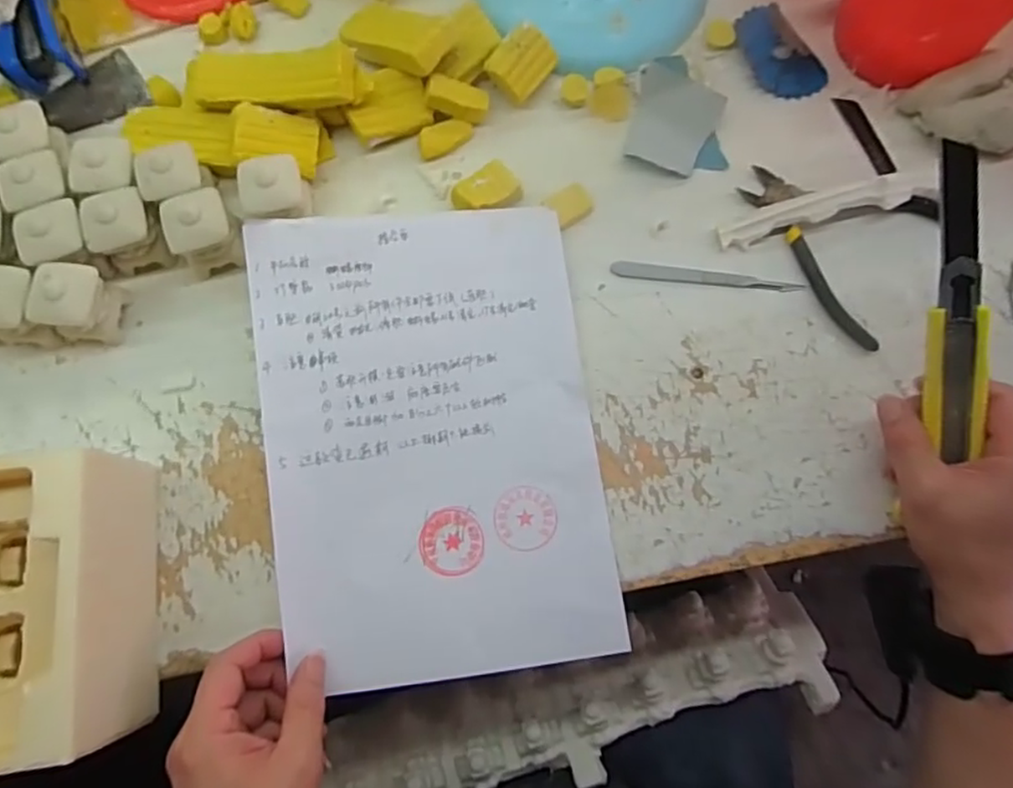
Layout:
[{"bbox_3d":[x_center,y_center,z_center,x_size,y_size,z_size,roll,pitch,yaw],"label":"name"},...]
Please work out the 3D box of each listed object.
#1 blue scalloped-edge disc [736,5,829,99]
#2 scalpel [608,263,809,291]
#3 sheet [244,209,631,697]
[{"bbox_3d":[0.209,-0.266,0.506,0.044,0.013,0.082,-25,78,-6],"label":"blue scalloped-edge disc"},{"bbox_3d":[0.141,-0.083,0.463,0.130,0.004,0.012,7,77,1],"label":"scalpel"},{"bbox_3d":[-0.046,0.026,0.420,0.203,0.040,0.295,-7,77,-2],"label":"sheet"}]

